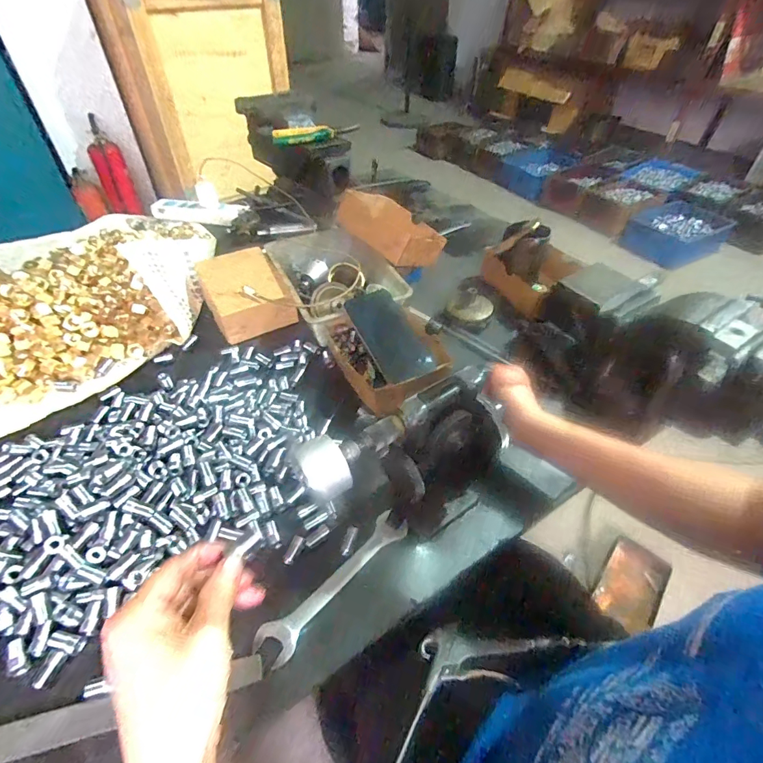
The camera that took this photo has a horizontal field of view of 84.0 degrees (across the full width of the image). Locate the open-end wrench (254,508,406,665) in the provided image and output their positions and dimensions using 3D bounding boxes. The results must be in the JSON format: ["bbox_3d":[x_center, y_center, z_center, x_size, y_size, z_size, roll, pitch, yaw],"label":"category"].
[{"bbox_3d":[-0.043,0.194,0.413,0.033,0.010,0.178,35,54,29],"label":"open-end wrench"}]

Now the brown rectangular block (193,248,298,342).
[{"bbox_3d":[-0.227,-0.146,0.695,0.119,0.056,0.186,-21,49,-21],"label":"brown rectangular block"}]

